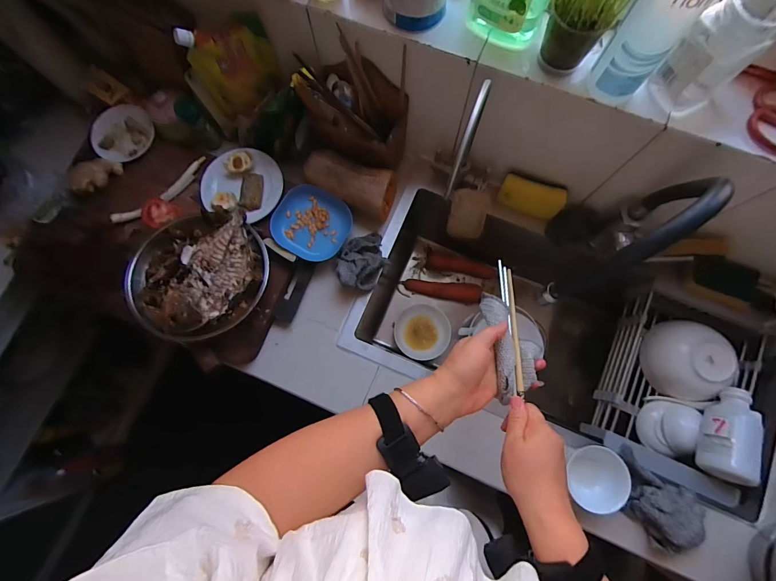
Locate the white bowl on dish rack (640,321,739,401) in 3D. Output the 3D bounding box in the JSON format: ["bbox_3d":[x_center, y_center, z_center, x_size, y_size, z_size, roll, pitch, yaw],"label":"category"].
[{"bbox_3d":[0.565,0.128,0.675,0.127,0.071,0.140,-11,78,-1],"label":"white bowl on dish rack"}]

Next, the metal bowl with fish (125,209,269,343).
[{"bbox_3d":[-0.325,-0.029,0.621,0.222,0.057,0.223,0,78,2],"label":"metal bowl with fish"}]

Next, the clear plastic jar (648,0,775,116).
[{"bbox_3d":[0.377,-0.274,0.415,0.082,0.109,0.069,-40,80,-6],"label":"clear plastic jar"}]

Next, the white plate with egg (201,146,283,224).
[{"bbox_3d":[-0.275,-0.201,0.665,0.150,0.015,0.135,19,79,5],"label":"white plate with egg"}]

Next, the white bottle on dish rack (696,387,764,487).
[{"bbox_3d":[0.566,0.233,0.600,0.062,0.059,0.153,23,80,6],"label":"white bottle on dish rack"}]

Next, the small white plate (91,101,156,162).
[{"bbox_3d":[-0.511,-0.304,0.690,0.097,0.030,0.115,30,81,7],"label":"small white plate"}]

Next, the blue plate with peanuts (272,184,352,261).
[{"bbox_3d":[-0.138,-0.122,0.662,0.134,0.025,0.128,21,80,6],"label":"blue plate with peanuts"}]

